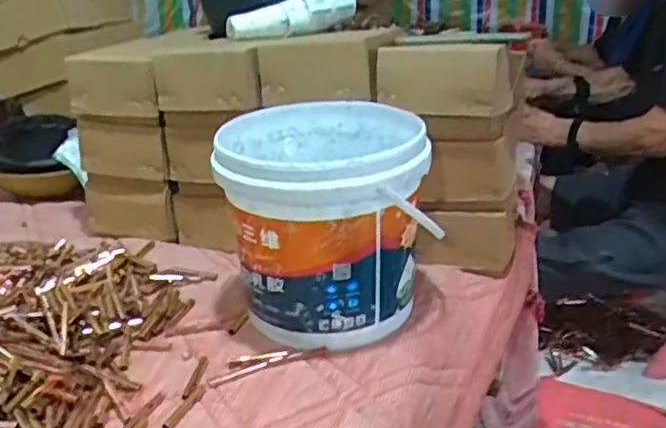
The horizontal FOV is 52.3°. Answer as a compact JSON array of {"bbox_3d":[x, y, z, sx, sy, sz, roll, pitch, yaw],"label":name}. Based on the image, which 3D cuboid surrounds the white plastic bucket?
[{"bbox_3d":[-0.011,0.009,0.706,0.193,0.209,0.203,-3,20,-6],"label":"white plastic bucket"}]

